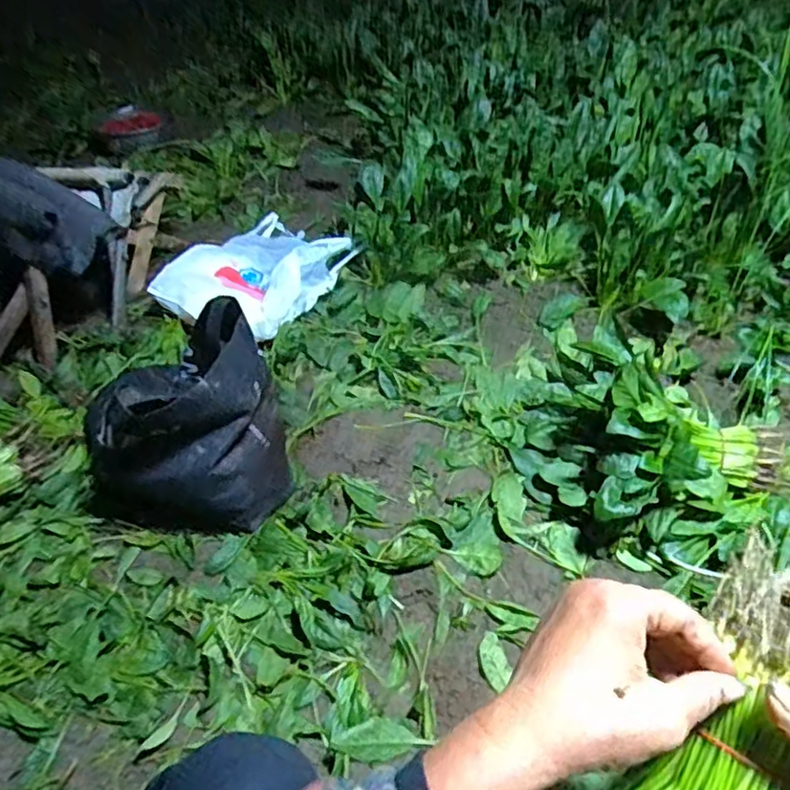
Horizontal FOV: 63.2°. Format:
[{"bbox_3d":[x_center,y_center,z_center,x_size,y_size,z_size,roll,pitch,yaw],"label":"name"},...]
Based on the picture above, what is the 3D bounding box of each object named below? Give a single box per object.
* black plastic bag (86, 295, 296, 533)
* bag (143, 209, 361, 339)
[{"bbox_3d":[-0.292,0.018,0.896,0.268,0.247,0.243,1,48,8],"label":"black plastic bag"},{"bbox_3d":[-0.261,-0.225,1.215,0.263,0.095,0.324,24,55,24],"label":"bag"}]

